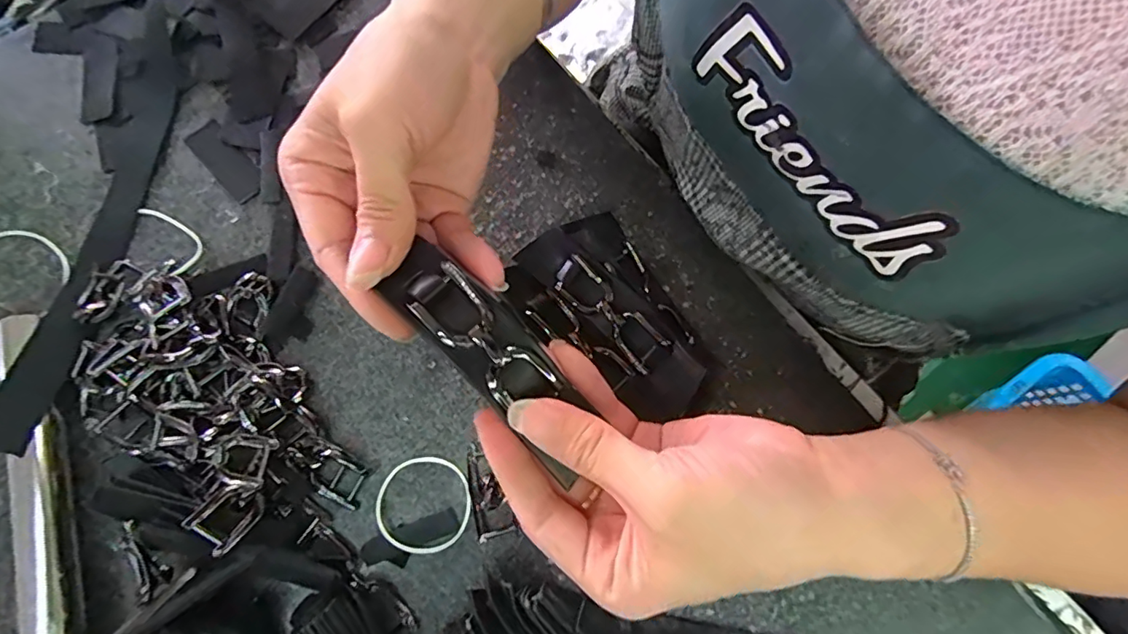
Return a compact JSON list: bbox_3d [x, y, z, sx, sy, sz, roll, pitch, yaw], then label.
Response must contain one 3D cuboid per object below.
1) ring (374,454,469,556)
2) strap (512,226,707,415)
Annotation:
[{"bbox_3d":[-0.070,0.094,0.264,0.046,0.005,0.047,0,78,-1],"label":"ring"},{"bbox_3d":[0.025,-0.002,0.274,0.114,0.010,0.029,44,91,11],"label":"strap"}]

